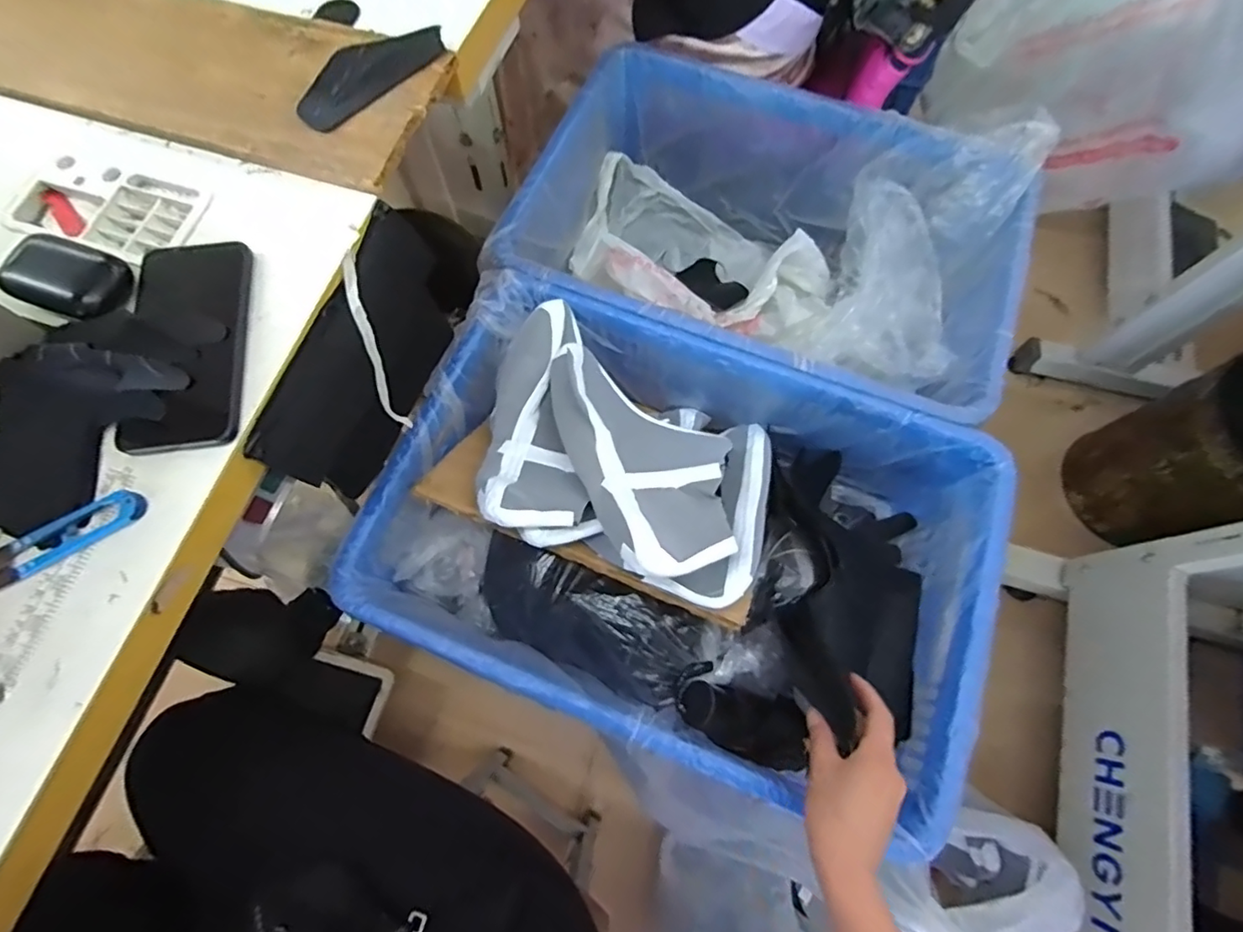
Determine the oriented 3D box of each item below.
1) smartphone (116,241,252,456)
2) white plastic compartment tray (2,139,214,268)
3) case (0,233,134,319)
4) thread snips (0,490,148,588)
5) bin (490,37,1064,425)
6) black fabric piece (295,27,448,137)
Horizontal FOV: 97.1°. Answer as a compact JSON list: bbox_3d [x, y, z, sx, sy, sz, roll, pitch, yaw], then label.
[{"bbox_3d":[-0.309,-0.089,0.390,0.077,0.010,0.160,-7,71,-3],"label":"smartphone"},{"bbox_3d":[-0.409,-0.208,0.445,0.143,0.023,0.088,18,72,6],"label":"white plastic compartment tray"},{"bbox_3d":[-0.406,-0.140,0.405,0.083,0.019,0.057,19,72,6],"label":"case"},{"bbox_3d":[-0.365,0.047,0.350,0.113,0.009,0.024,-30,74,-10],"label":"thread snips"},{"bbox_3d":[0.183,-0.272,0.793,0.578,0.299,0.401,22,72,7],"label":"bin"},{"bbox_3d":[-0.218,-0.338,0.469,0.134,0.005,0.059,-43,81,-10],"label":"black fabric piece"}]

